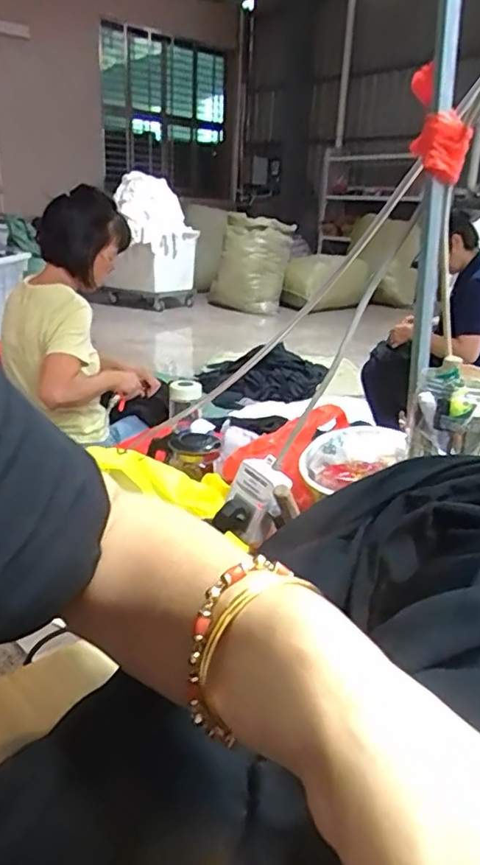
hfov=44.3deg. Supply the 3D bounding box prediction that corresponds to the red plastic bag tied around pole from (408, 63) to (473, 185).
[{"bbox_3d":[0.183,-0.292,0.568,0.045,0.106,0.055,-9,-10,-28],"label":"red plastic bag tied around pole"}]

